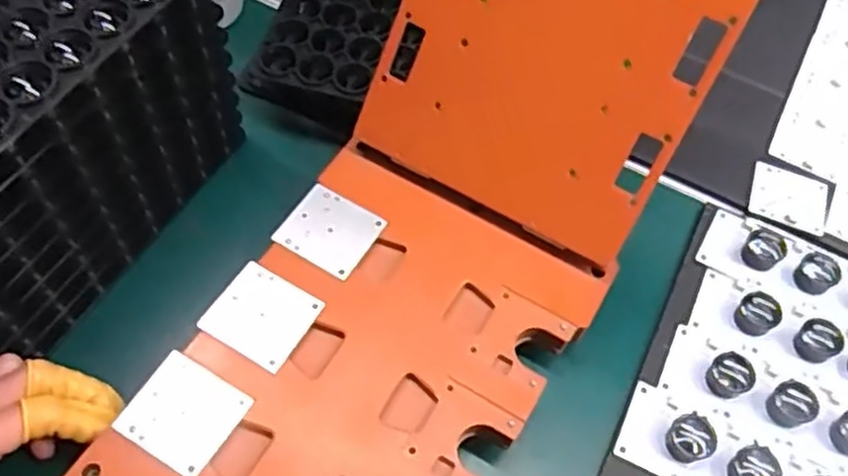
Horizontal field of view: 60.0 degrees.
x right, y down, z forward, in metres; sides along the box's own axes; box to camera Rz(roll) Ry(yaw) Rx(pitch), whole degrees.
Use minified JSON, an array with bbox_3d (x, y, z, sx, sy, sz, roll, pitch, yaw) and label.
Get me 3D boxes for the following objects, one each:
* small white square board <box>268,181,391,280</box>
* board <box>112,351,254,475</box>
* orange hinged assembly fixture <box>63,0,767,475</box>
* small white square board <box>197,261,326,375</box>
[{"bbox_3d":[-0.051,-0.004,0.402,0.046,0.006,0.043,29,61,12],"label":"small white square board"},{"bbox_3d":[-0.113,0.082,0.343,0.046,0.004,0.045,28,61,12],"label":"board"},{"bbox_3d":[0.021,-0.026,0.362,0.158,0.102,0.414,29,88,13],"label":"orange hinged assembly fixture"},{"bbox_3d":[-0.082,0.039,0.372,0.047,0.004,0.045,27,61,12],"label":"small white square board"}]

